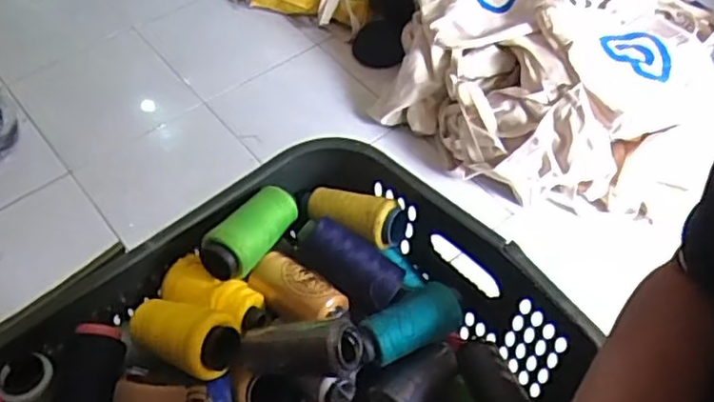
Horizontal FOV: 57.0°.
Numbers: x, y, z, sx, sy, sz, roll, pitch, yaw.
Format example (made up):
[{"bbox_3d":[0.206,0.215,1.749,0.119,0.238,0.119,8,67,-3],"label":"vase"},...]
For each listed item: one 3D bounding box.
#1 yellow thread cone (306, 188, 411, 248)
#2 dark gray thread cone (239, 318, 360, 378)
[{"bbox_3d":[-0.008,0.014,0.708,0.112,0.054,0.061,26,57,15],"label":"yellow thread cone"},{"bbox_3d":[-0.054,0.133,0.603,0.114,0.042,0.044,-5,53,15],"label":"dark gray thread cone"}]

